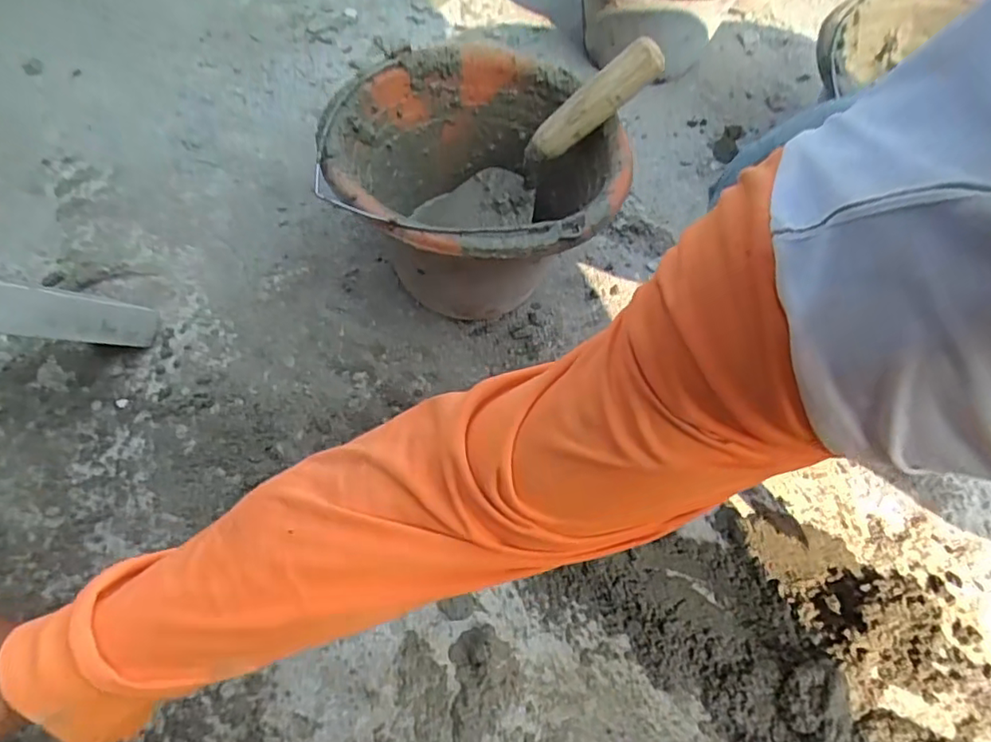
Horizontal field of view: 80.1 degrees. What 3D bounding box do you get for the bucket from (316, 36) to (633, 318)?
[{"bbox_3d":[-0.016,-0.155,0.554,0.240,0.176,0.245,1,61,-2],"label":"bucket"}]

